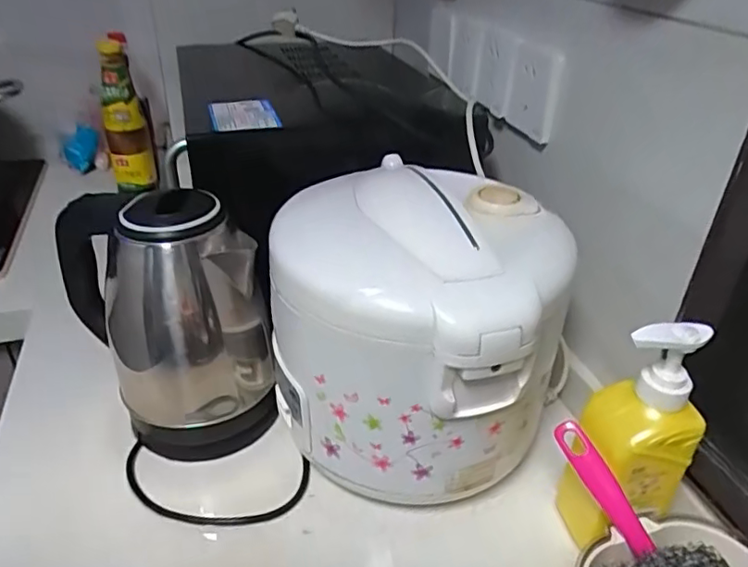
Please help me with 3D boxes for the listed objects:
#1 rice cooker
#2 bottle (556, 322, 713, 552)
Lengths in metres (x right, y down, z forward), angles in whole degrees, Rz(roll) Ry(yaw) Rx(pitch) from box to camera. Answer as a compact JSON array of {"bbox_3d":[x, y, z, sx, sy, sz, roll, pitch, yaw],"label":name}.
[{"bbox_3d":[0.036,0.034,0.521,0.234,0.212,0.214,1,34,-1],"label":"rice cooker"},{"bbox_3d":[0.198,0.130,0.462,0.069,0.226,0.061,-4,34,-8],"label":"bottle"}]

